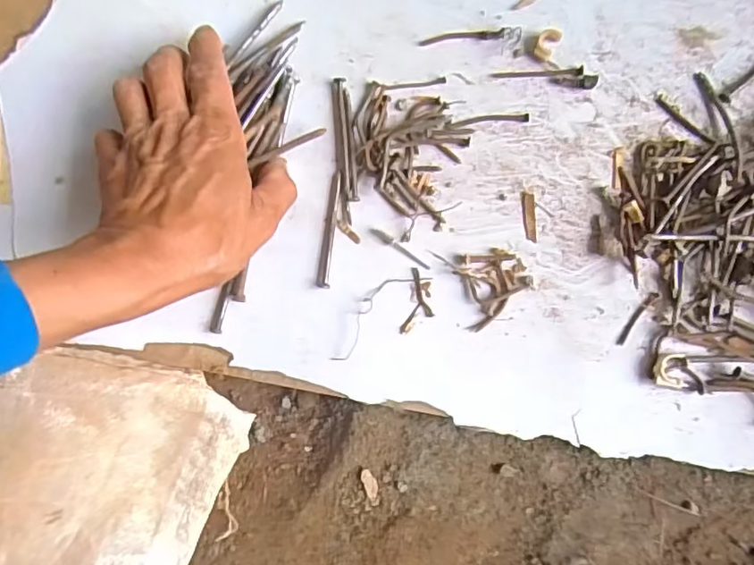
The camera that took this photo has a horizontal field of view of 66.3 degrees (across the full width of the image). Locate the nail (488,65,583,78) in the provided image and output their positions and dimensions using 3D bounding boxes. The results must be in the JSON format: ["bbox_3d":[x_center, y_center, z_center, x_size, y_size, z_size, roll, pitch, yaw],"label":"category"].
[{"bbox_3d":[0.099,-0.129,0.358,0.054,0.004,0.006,-1,89,7],"label":"nail"}]

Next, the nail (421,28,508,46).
[{"bbox_3d":[0.054,-0.154,0.363,0.054,0.004,0.006,-3,89,7],"label":"nail"}]

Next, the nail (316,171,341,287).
[{"bbox_3d":[-0.031,-0.033,0.368,0.008,0.004,0.073,5,90,7],"label":"nail"}]

